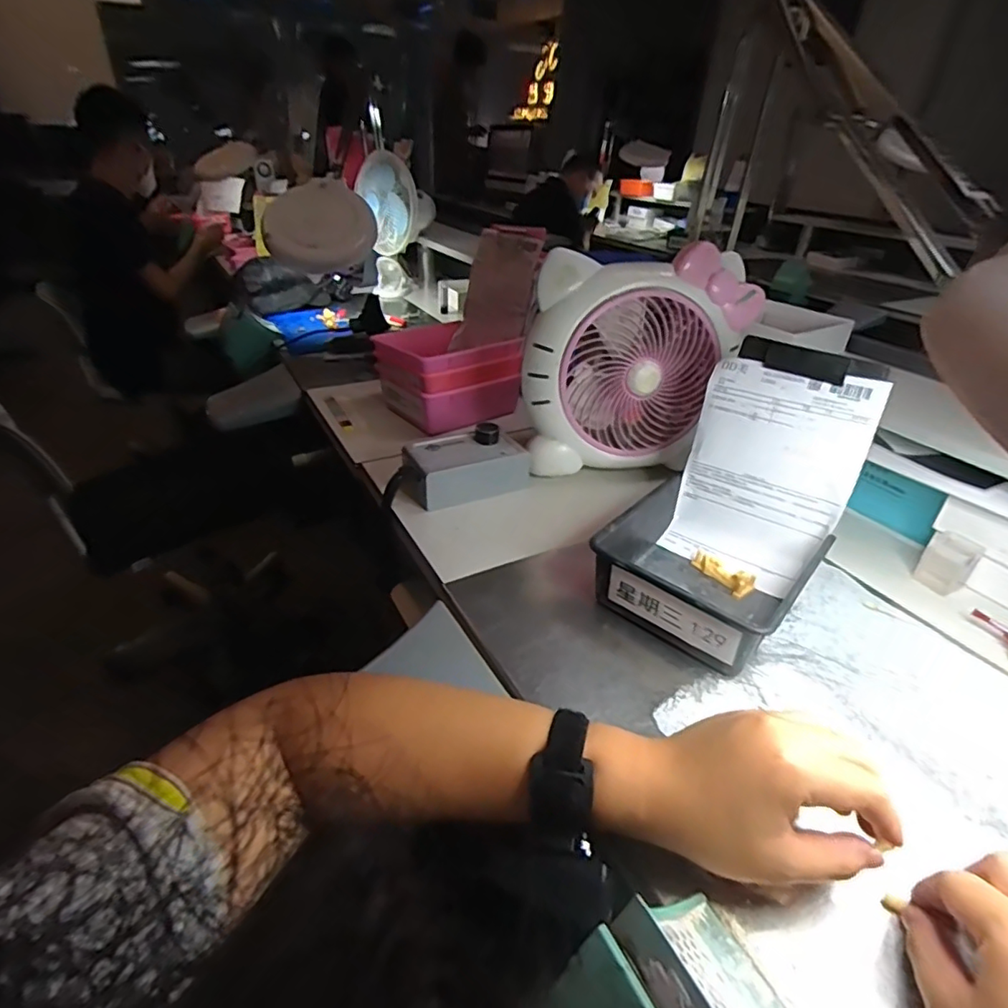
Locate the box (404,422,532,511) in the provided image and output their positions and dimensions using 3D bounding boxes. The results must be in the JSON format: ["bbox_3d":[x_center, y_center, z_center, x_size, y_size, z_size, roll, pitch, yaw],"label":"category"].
[{"bbox_3d":[-0.048,-0.044,0.669,0.146,0.060,0.073,-14,36,-24],"label":"box"}]

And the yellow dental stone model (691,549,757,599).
[{"bbox_3d":[0.210,0.065,0.540,0.026,0.016,0.060,-16,37,-26],"label":"yellow dental stone model"}]

